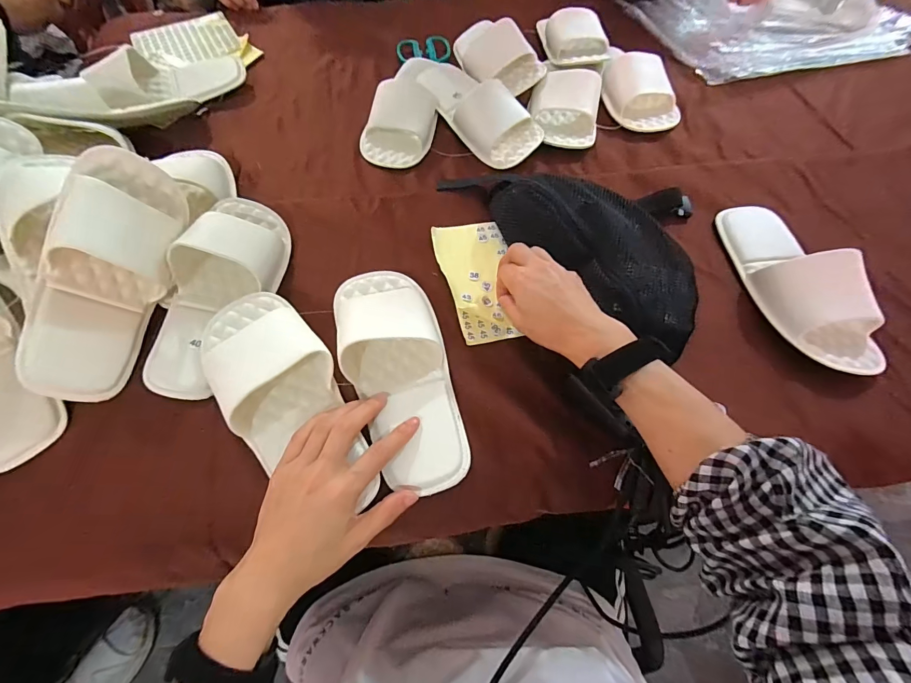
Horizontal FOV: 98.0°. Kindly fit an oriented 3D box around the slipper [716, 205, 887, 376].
[{"bbox_3d":[0.374,-0.077,0.428,0.094,0.060,0.233,-9,61,-5],"label":"slipper"}]

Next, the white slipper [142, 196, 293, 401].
[{"bbox_3d":[-0.245,-0.064,0.404,0.096,0.053,0.237,6,61,3],"label":"white slipper"}]

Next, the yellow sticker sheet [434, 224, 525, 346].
[{"bbox_3d":[0.022,-0.073,0.454,0.081,0.005,0.166,-5,61,-5],"label":"yellow sticker sheet"}]

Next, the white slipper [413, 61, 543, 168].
[{"bbox_3d":[0.027,-0.345,0.575,0.093,0.064,0.238,-34,66,-18],"label":"white slipper"}]

